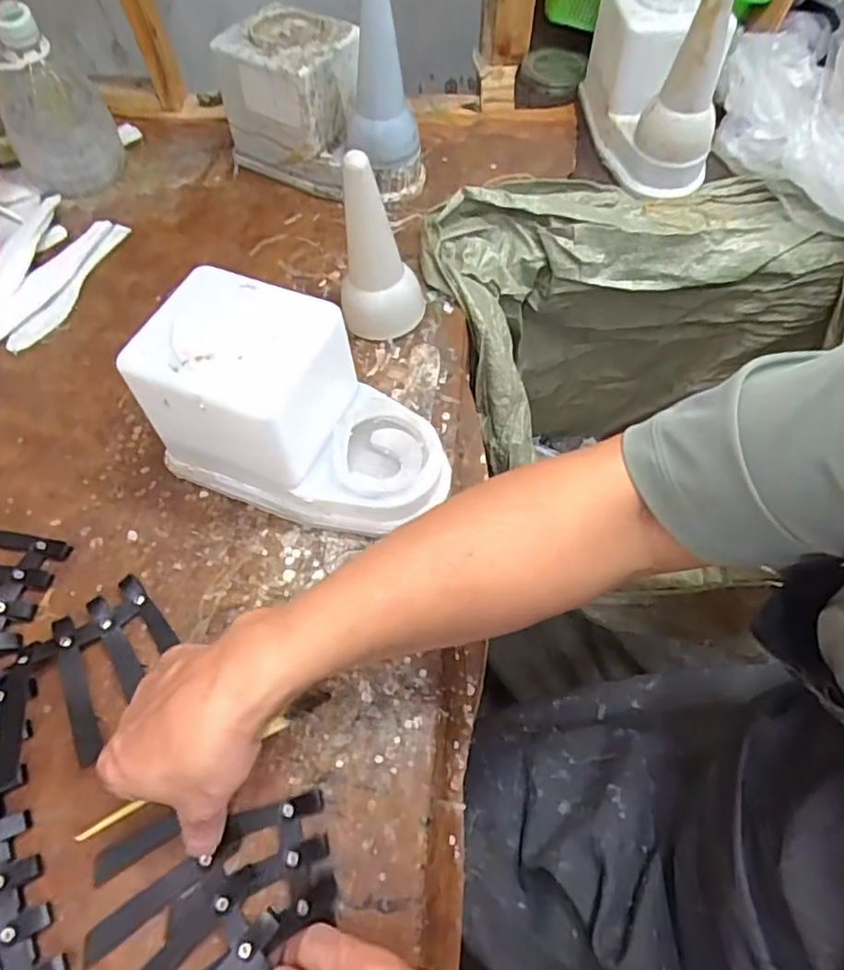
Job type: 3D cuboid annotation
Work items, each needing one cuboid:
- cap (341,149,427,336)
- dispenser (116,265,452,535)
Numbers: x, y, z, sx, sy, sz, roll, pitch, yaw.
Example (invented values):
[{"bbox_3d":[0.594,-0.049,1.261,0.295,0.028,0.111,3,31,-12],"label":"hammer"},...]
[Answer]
[{"bbox_3d":[-0.032,-0.181,0.495,0.065,0.146,0.053,-1,59,1],"label":"cap"},{"bbox_3d":[-0.079,-0.046,0.430,0.199,0.125,0.100,19,61,12],"label":"dispenser"}]

